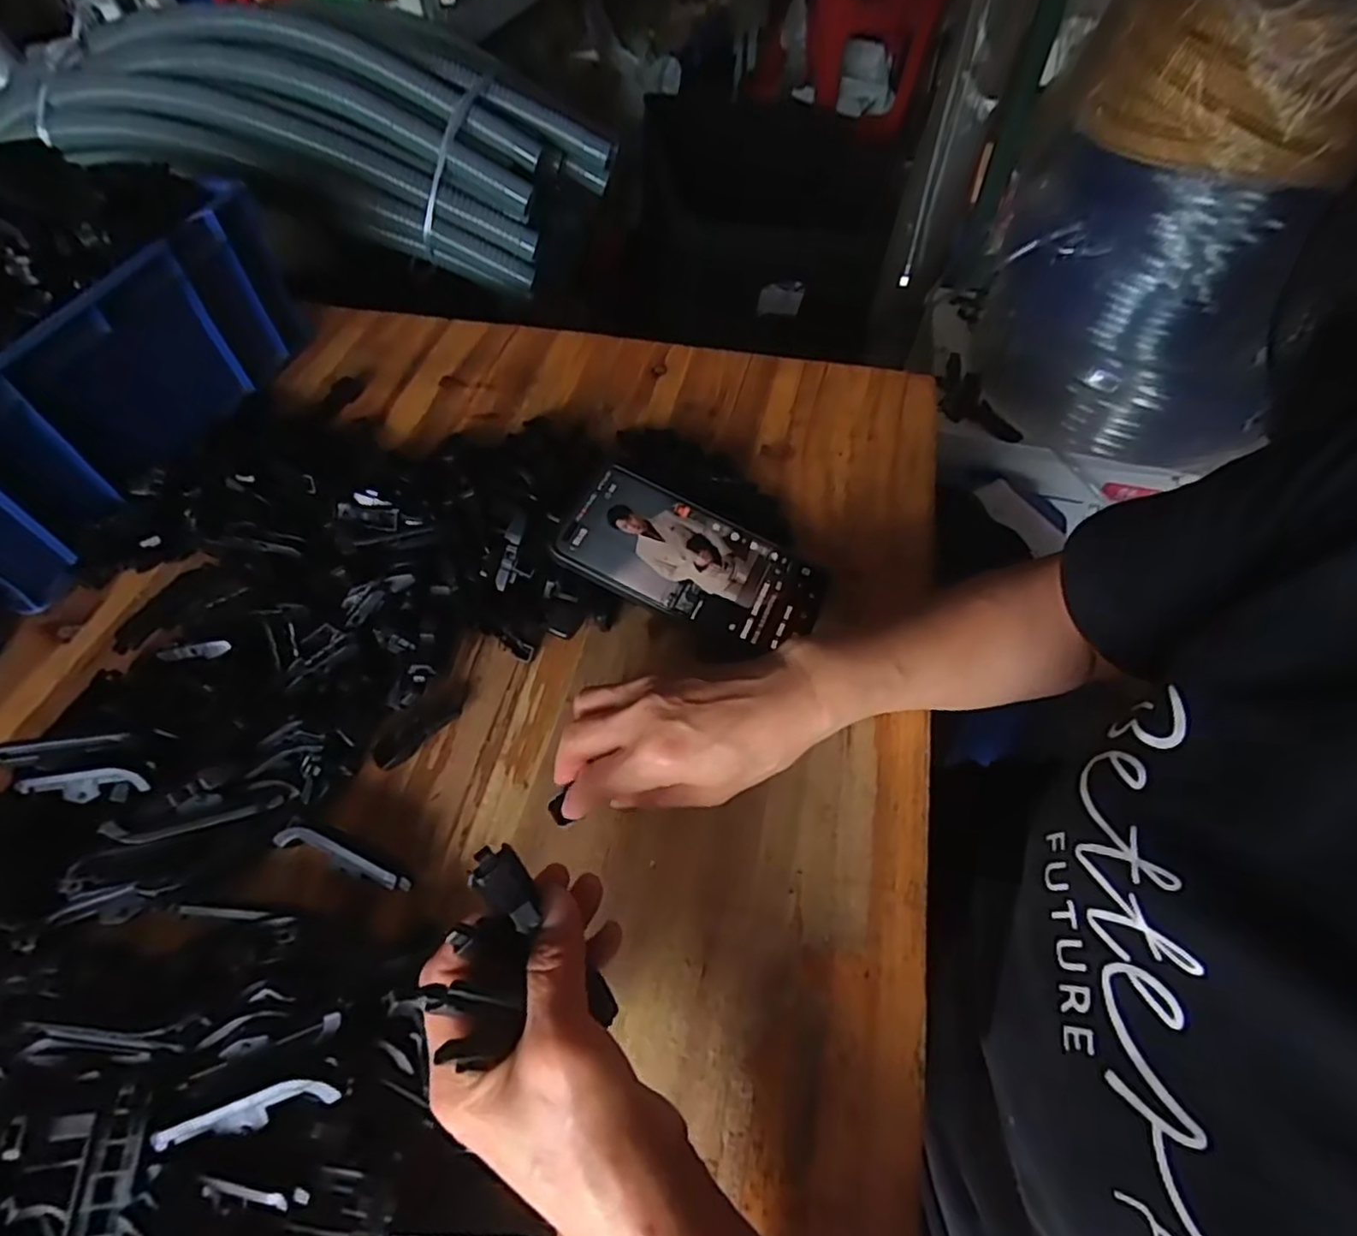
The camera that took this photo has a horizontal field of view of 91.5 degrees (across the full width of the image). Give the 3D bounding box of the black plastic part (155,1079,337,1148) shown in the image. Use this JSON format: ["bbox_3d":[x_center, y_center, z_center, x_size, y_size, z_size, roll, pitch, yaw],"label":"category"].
[{"bbox_3d":[-0.165,0.188,0.252,0.067,0.011,0.012,-13,56,-7],"label":"black plastic part"}]

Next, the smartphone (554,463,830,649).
[{"bbox_3d":[0.009,-0.035,0.408,0.161,0.009,0.079,27,63,1],"label":"smartphone"}]

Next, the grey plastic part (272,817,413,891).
[{"bbox_3d":[-0.165,0.118,0.330,0.072,0.016,0.016,16,57,12],"label":"grey plastic part"}]

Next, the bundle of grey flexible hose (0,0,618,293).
[{"bbox_3d":[-0.361,-0.522,0.700,0.546,0.162,0.184,5,54,-11],"label":"bundle of grey flexible hose"}]

